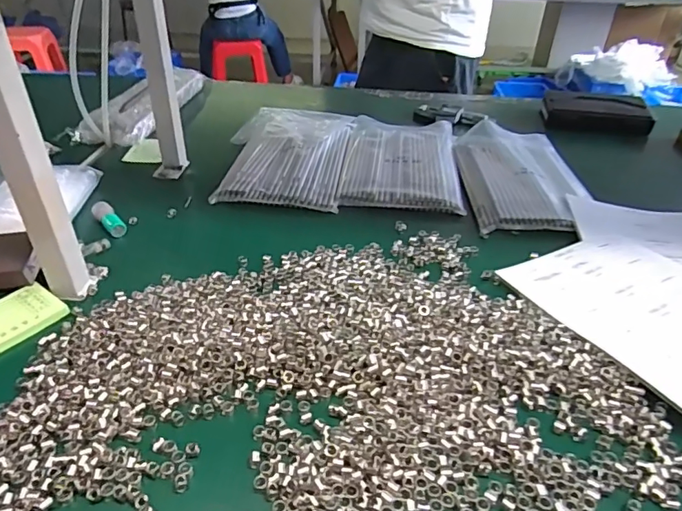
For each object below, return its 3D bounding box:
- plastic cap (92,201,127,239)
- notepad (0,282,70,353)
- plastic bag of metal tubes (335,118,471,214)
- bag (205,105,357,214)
[{"bbox_3d":[-0.303,-0.049,0.665,0.025,0.018,0.061,-27,56,-34],"label":"plastic cap"},{"bbox_3d":[-0.338,0.064,0.515,0.075,0.009,0.097,25,41,31],"label":"notepad"},{"bbox_3d":[0.101,-0.165,0.853,0.181,0.019,0.316,4,35,5],"label":"plastic bag of metal tubes"},{"bbox_3d":[-0.090,-0.175,0.847,0.198,0.033,0.310,4,35,5],"label":"bag"}]

